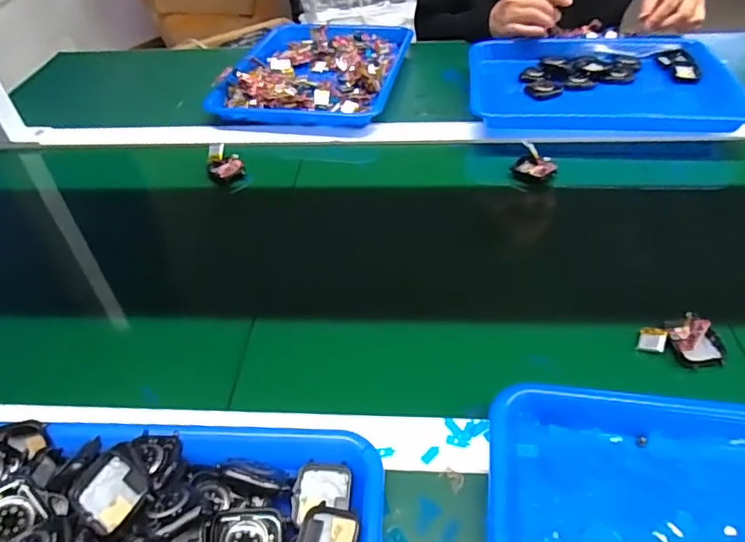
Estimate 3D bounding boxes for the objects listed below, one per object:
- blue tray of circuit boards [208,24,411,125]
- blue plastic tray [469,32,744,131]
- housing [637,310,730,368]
[{"bbox_3d":[-0.081,-0.310,0.824,0.252,0.032,0.301,6,46,9],"label":"blue tray of circuit boards"},{"bbox_3d":[0.307,-0.265,0.750,0.339,0.040,0.259,5,46,8],"label":"blue plastic tray"},{"bbox_3d":[0.254,0.053,0.439,0.062,0.022,0.041,20,50,22],"label":"housing"}]

